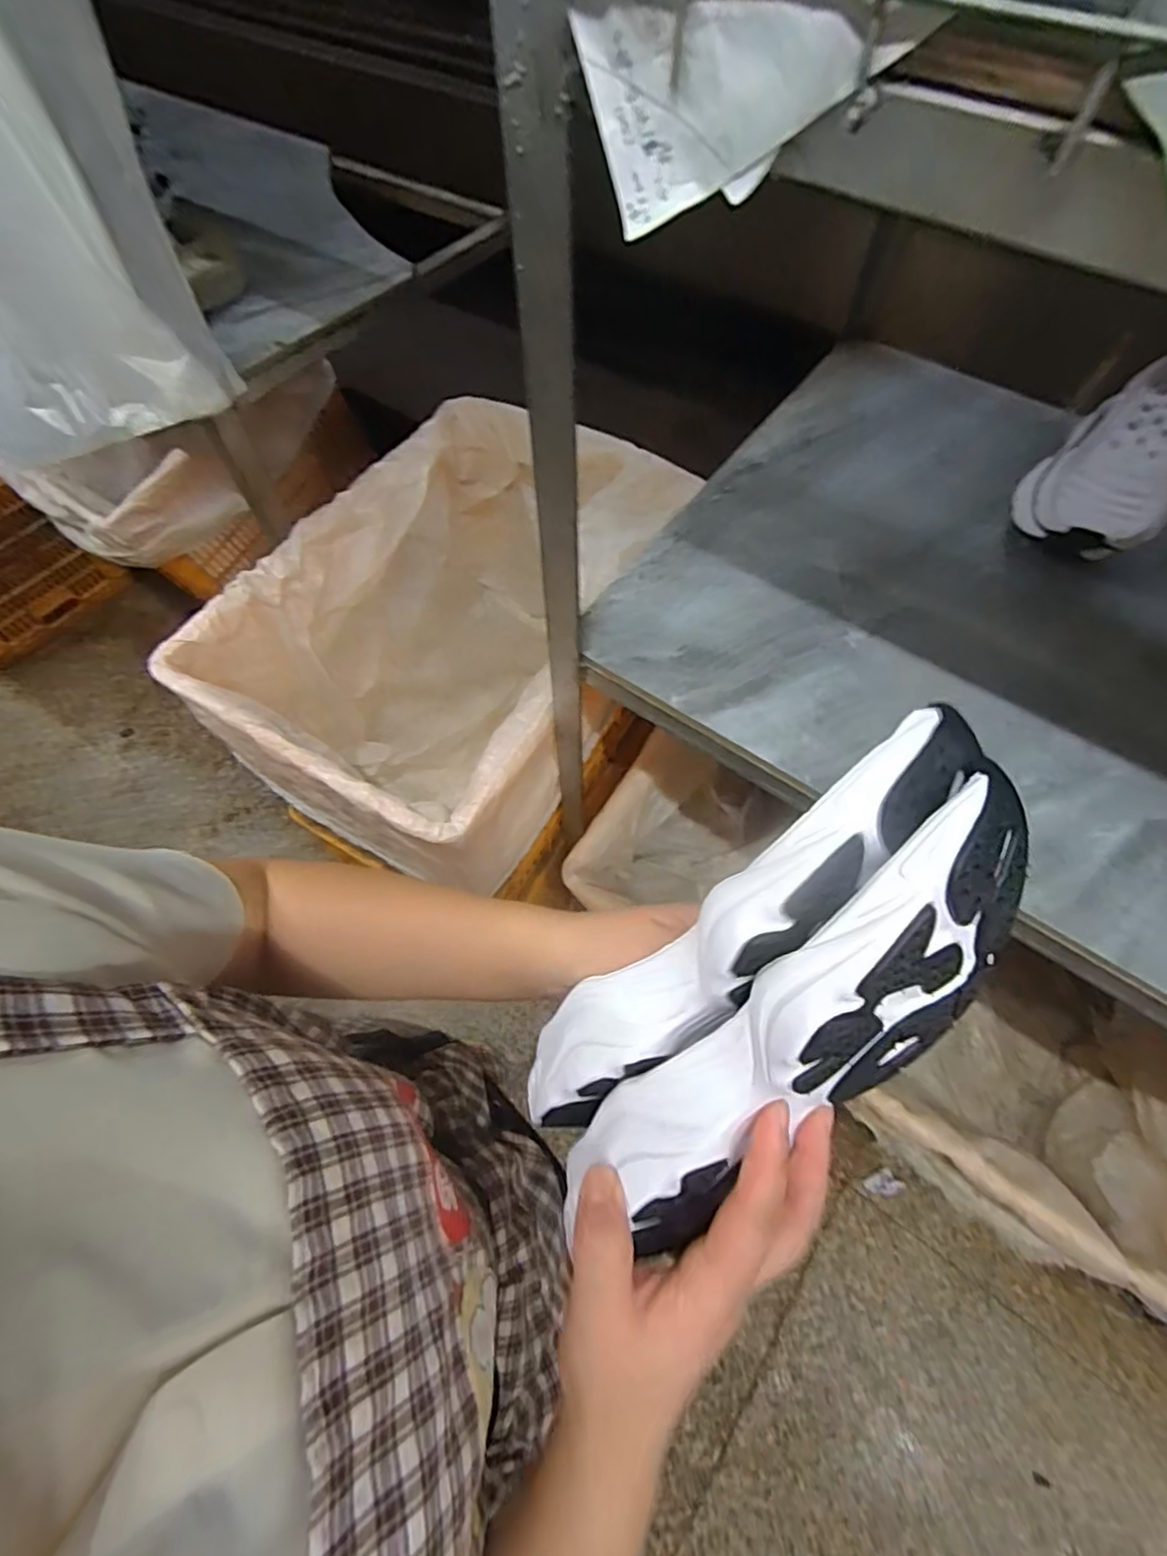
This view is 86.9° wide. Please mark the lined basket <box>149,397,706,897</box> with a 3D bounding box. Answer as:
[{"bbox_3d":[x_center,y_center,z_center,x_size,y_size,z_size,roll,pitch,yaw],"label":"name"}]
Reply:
[{"bbox_3d":[-0.174,-0.178,0.986,0.502,0.413,0.660,29,66,15],"label":"lined basket"}]

